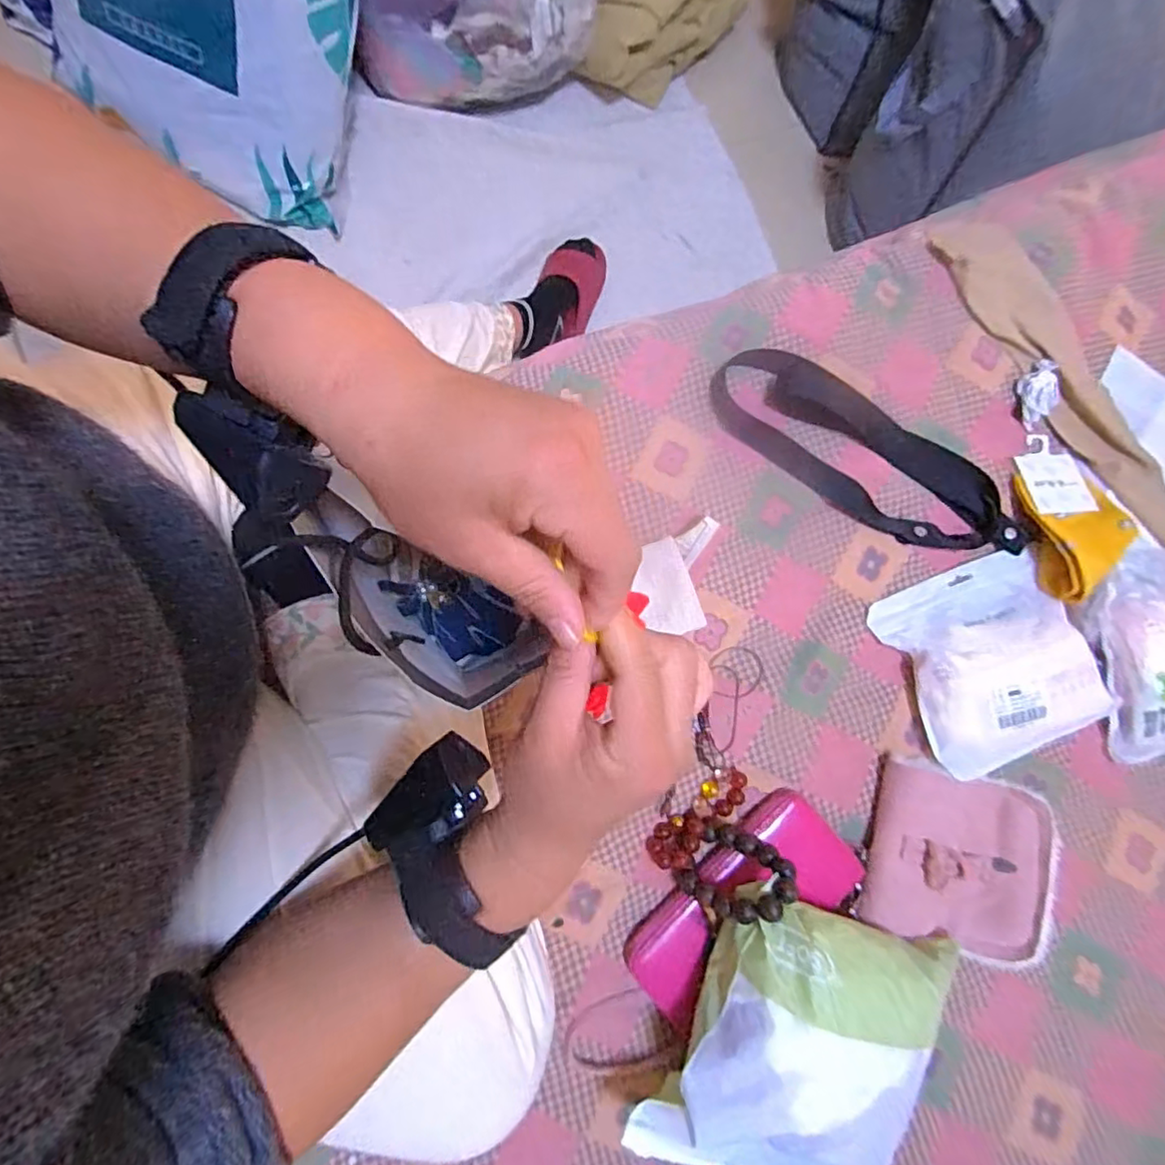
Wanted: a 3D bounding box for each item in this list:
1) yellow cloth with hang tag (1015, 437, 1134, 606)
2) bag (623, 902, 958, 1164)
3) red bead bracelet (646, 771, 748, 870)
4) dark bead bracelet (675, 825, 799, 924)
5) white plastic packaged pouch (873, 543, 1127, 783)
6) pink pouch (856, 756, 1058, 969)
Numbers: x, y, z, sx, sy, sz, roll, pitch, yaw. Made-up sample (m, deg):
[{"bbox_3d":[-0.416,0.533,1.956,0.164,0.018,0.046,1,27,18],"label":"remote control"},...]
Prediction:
[{"bbox_3d":[0.433,-0.063,0.524,0.077,0.041,0.151,-6,85,-7],"label":"yellow cloth with hang tag"},{"bbox_3d":[0.156,0.327,0.423,0.197,0.091,0.191,23,81,-3],"label":"bag"},{"bbox_3d":[0.096,0.191,0.485,0.099,0.019,0.031,-38,88,-9],"label":"red bead bracelet"},{"bbox_3d":[0.116,0.223,0.452,0.025,0.085,0.069,44,75,-27],"label":"dark bead bracelet"},{"bbox_3d":[0.351,0.063,0.507,0.160,0.030,0.157,-20,85,-8],"label":"white plastic packaged pouch"},{"bbox_3d":[0.305,0.225,0.486,0.137,0.024,0.133,16,80,2],"label":"pink pouch"}]

